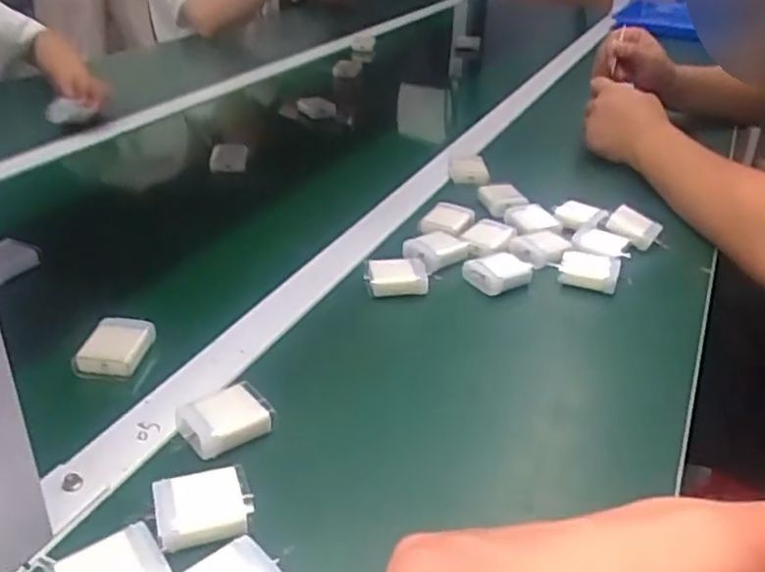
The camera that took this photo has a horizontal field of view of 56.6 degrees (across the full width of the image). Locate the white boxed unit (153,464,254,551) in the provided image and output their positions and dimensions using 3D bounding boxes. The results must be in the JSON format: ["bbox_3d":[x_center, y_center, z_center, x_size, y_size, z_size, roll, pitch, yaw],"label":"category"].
[{"bbox_3d":[-0.098,0.120,0.390,0.050,0.011,0.044,-9,33,-18],"label":"white boxed unit"}]

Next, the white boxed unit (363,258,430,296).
[{"bbox_3d":[0.012,-0.009,0.596,0.053,0.019,0.036,-5,31,-10],"label":"white boxed unit"}]

